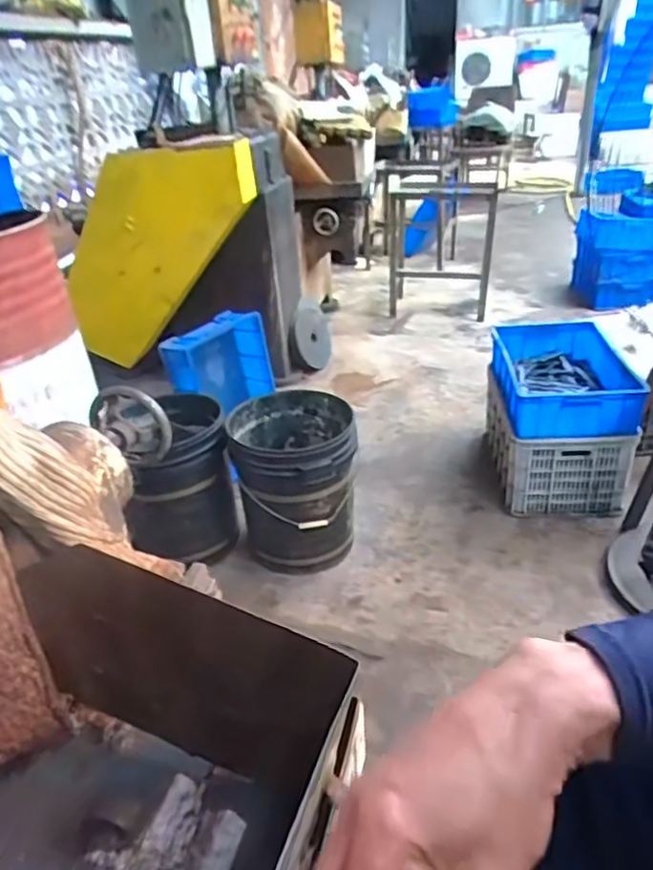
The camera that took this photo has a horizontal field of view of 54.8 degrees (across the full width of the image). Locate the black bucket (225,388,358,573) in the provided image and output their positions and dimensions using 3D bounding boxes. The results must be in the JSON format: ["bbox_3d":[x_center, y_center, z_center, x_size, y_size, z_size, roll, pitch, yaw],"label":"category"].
[{"bbox_3d":[-0.088,0.151,1.842,0.346,0.423,0.369,-5,29,-2],"label":"black bucket"}]

